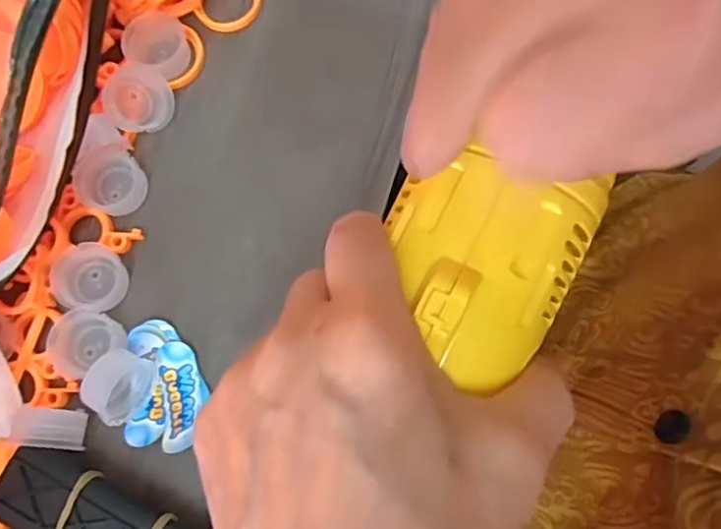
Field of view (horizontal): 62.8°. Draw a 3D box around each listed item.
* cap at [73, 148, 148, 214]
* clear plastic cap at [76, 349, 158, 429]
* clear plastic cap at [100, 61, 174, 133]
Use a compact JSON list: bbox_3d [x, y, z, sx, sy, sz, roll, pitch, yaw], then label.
[{"bbox_3d":[-0.116,-0.038,0.274,0.029,0.012,0.028,0,78,2],"label":"cap"},{"bbox_3d":[-0.102,0.051,0.248,0.019,0.018,0.028,24,79,7],"label":"clear plastic cap"},{"bbox_3d":[-0.104,-0.076,0.280,0.029,0.015,0.030,0,78,2],"label":"clear plastic cap"}]

